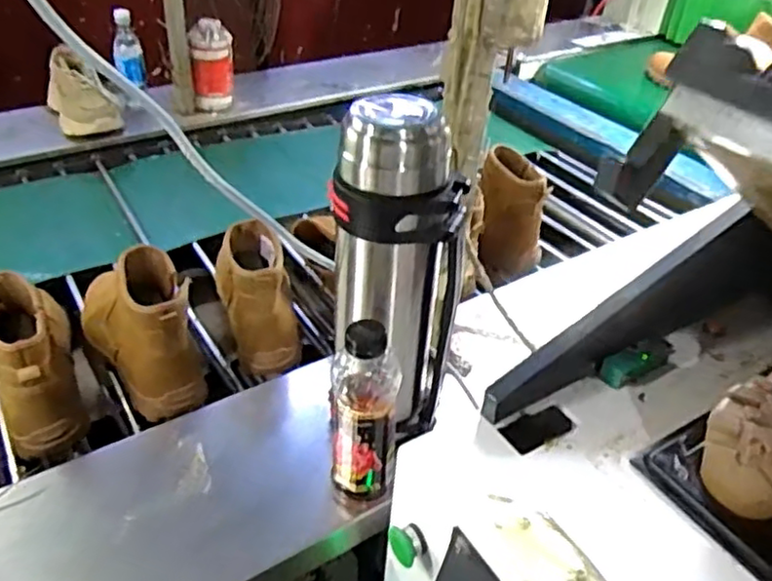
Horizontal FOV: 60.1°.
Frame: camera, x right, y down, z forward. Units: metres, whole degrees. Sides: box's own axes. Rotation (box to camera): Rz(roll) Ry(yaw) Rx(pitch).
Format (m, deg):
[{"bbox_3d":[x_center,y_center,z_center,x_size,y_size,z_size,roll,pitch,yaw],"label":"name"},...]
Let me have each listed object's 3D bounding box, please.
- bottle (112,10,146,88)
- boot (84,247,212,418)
[{"bbox_3d":[-0.557,-0.514,1.433,0.059,0.147,0.073,-5,40,-10],"label":"bottle"},{"bbox_3d":[-0.318,0.023,0.843,0.092,0.151,0.223,-27,48,-32],"label":"boot"}]

